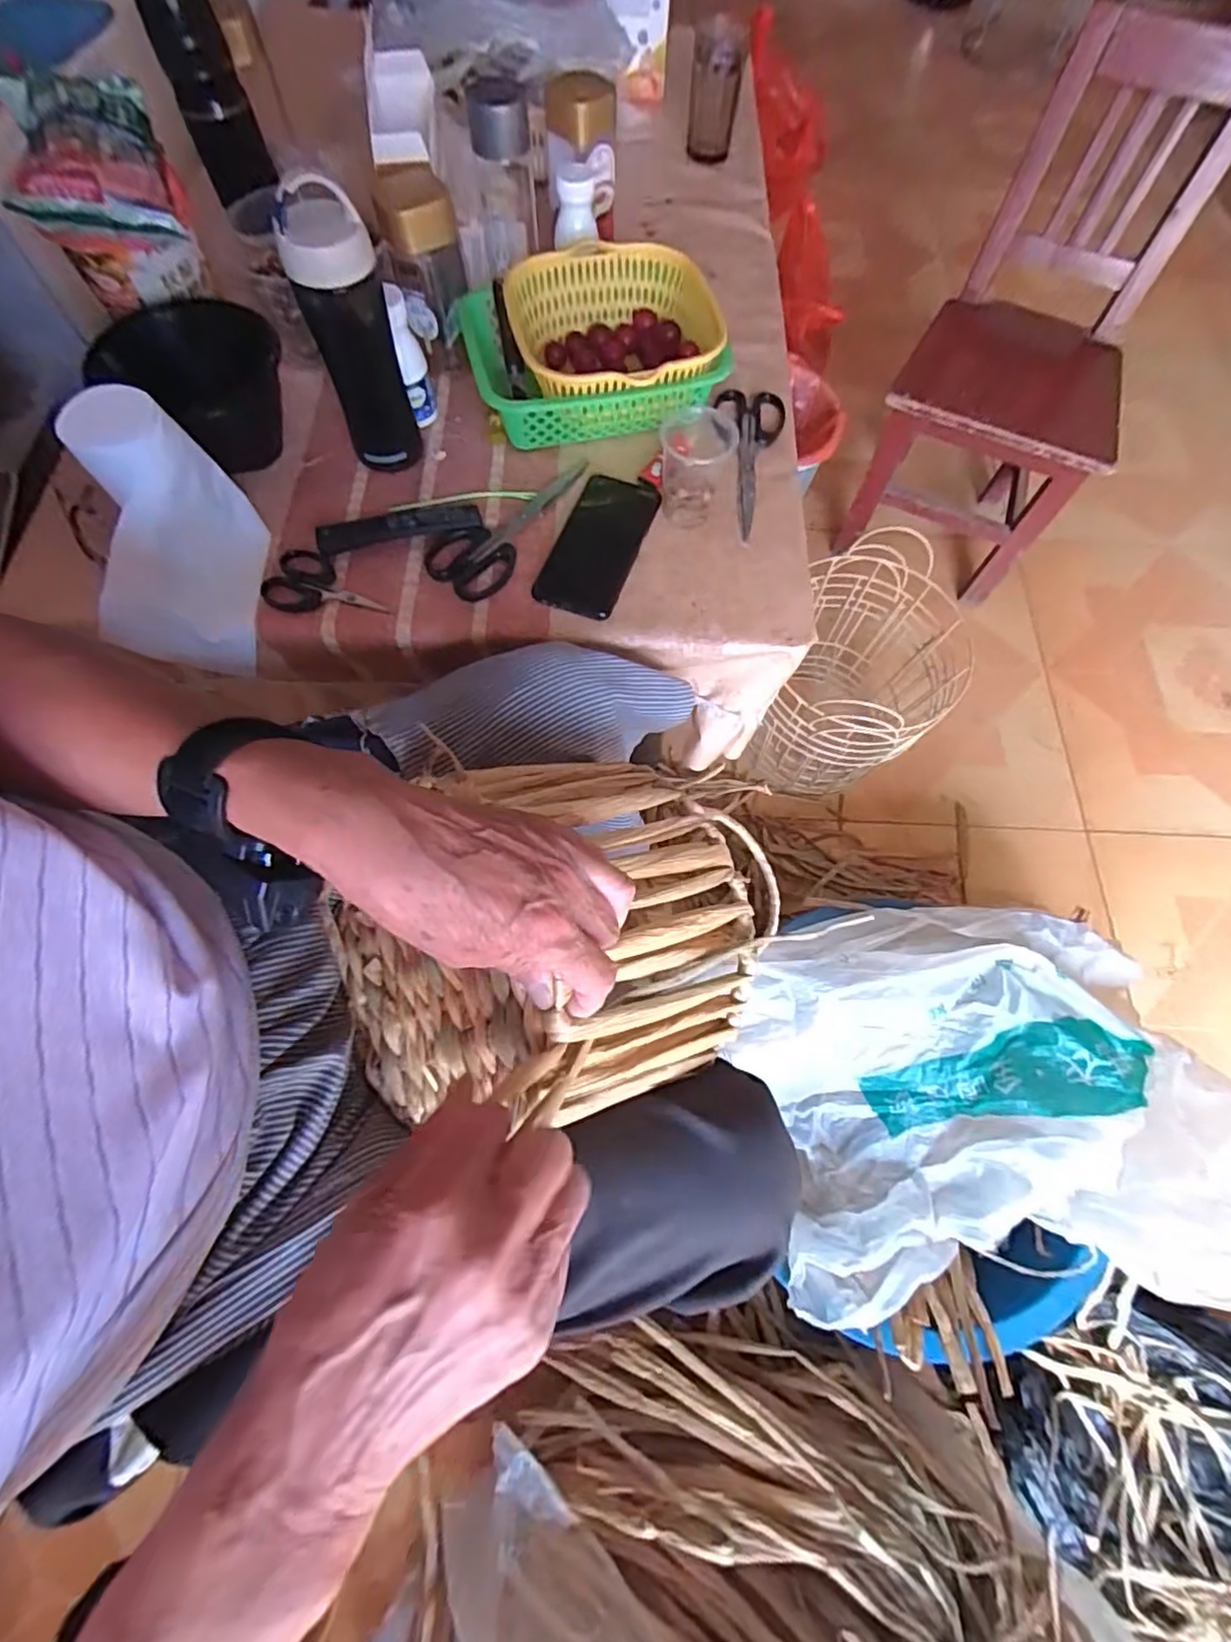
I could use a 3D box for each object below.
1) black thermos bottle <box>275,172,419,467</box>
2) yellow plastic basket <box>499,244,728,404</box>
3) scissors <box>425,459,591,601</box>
[{"bbox_3d":[-0.221,-0.406,0.536,0.068,0.199,0.065,-17,71,-8],"label":"black thermos bottle"},{"bbox_3d":[0.000,-0.485,0.636,0.203,0.070,0.199,-7,70,-4],"label":"yellow plastic basket"},{"bbox_3d":[-0.100,-0.289,0.601,0.077,0.012,0.193,31,72,10],"label":"scissors"}]

